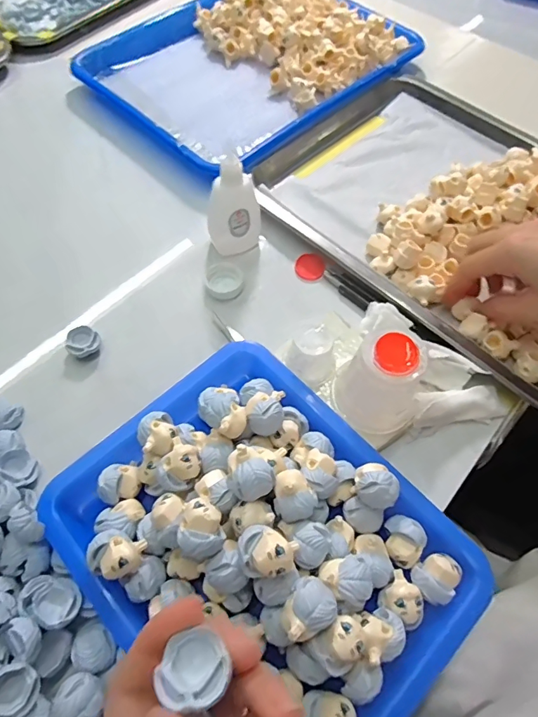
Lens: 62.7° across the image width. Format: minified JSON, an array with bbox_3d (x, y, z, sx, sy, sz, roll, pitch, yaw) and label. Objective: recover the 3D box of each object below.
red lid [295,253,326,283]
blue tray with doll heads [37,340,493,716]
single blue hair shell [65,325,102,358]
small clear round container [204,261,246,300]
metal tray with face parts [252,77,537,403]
[{"bbox_3d":[0.035,-0.077,0.374,0.024,0.004,0.027,-1,63,-2],"label":"red lid"},{"bbox_3d":[-0.003,0.098,0.246,0.168,0.060,0.218,-39,70,-19],"label":"blue tray with doll heads"},{"bbox_3d":[-0.138,-0.011,0.329,0.022,0.012,0.024,1,63,-1],"label":"single blue hair shell"},{"bbox_3d":[-0.036,-0.064,0.362,0.031,0.008,0.034,1,63,-1],"label":"small clear round container"},{"bbox_3d":[0.177,-0.139,0.389,0.345,0.040,0.264,41,69,18],"label":"metal tray with face parts"}]

